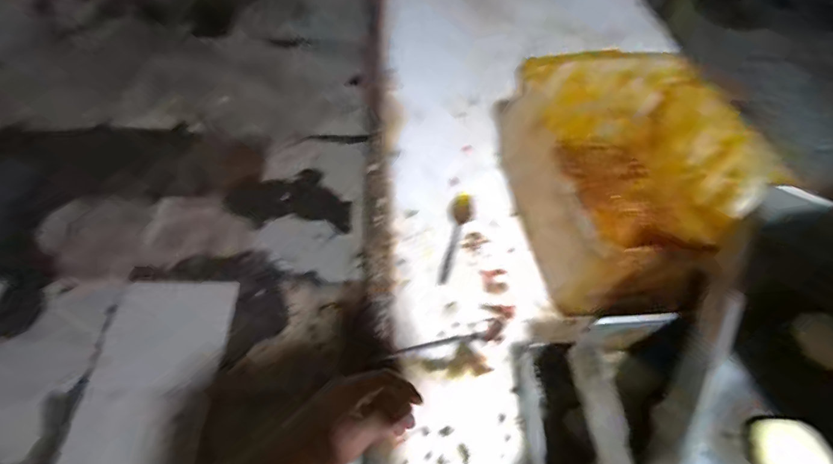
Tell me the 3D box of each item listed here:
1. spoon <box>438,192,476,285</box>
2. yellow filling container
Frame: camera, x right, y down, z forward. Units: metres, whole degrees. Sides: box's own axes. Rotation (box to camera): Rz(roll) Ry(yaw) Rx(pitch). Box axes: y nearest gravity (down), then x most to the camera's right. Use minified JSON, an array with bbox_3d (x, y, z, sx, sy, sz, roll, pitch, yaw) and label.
[{"bbox_3d":[0.058,0.005,0.679,0.042,0.016,0.167,18,54,7],"label":"spoon"},{"bbox_3d":[0.307,-0.081,0.654,0.303,0.191,0.332,-9,56,-12],"label":"yellow filling container"}]

